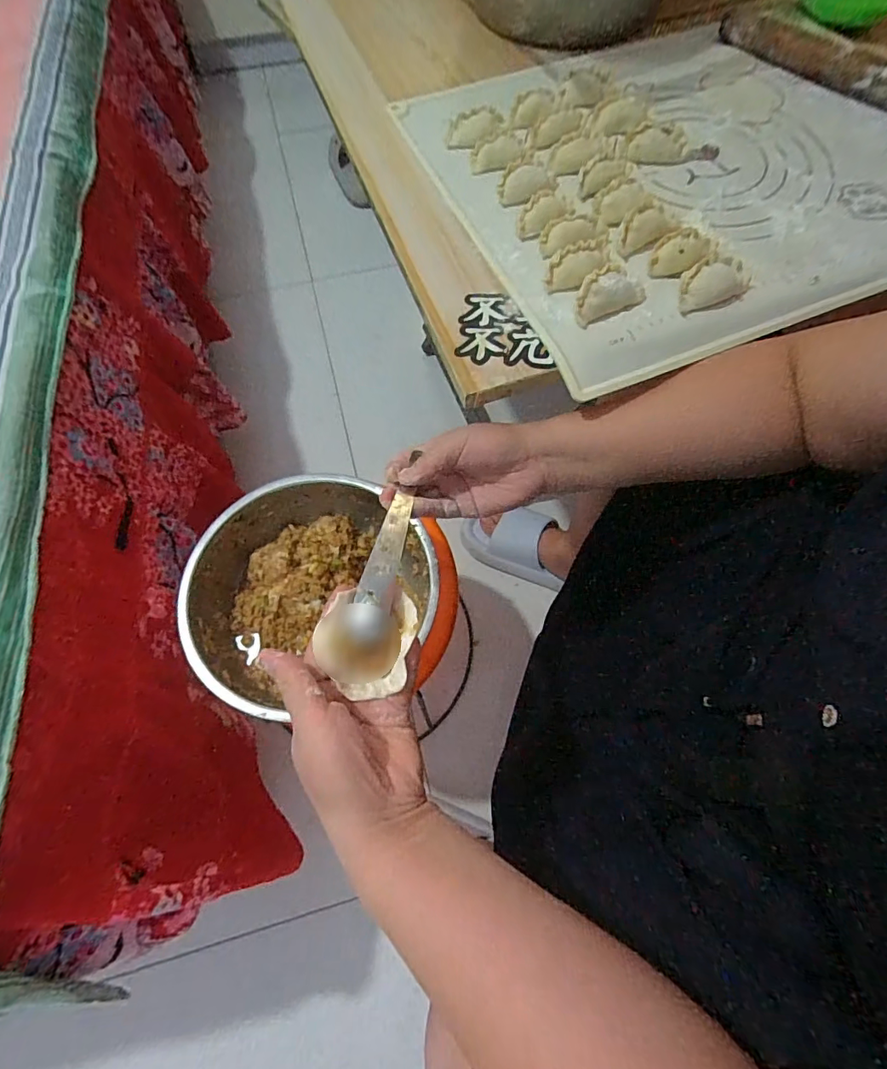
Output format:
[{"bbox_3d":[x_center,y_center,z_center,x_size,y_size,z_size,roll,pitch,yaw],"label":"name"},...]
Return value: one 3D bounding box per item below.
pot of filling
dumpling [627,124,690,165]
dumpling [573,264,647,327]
[{"bbox_3d":[-0.113,0.063,0.485,0.234,0.105,0.220,0,66,-1],"label":"pot of filling"},{"bbox_3d":[0.196,-0.357,0.448,0.057,0.020,0.029,-20,67,-7],"label":"dumpling"},{"bbox_3d":[0.122,-0.182,0.369,0.060,0.020,0.027,-27,69,-12],"label":"dumpling"}]

